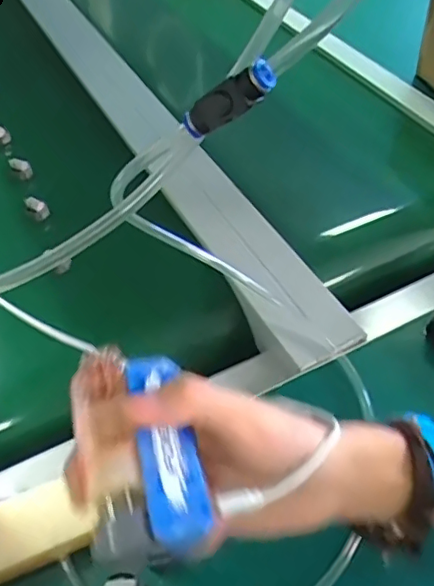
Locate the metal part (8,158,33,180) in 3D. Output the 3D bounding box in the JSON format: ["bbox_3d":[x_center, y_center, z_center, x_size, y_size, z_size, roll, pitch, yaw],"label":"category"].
[{"bbox_3d":[-0.252,-0.161,0.743,0.031,0.021,0.015,26,54,23],"label":"metal part"}]

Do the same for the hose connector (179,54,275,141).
[{"bbox_3d":[0.004,-0.088,0.265,0.050,0.015,0.011,-25,37,35],"label":"hose connector"}]

